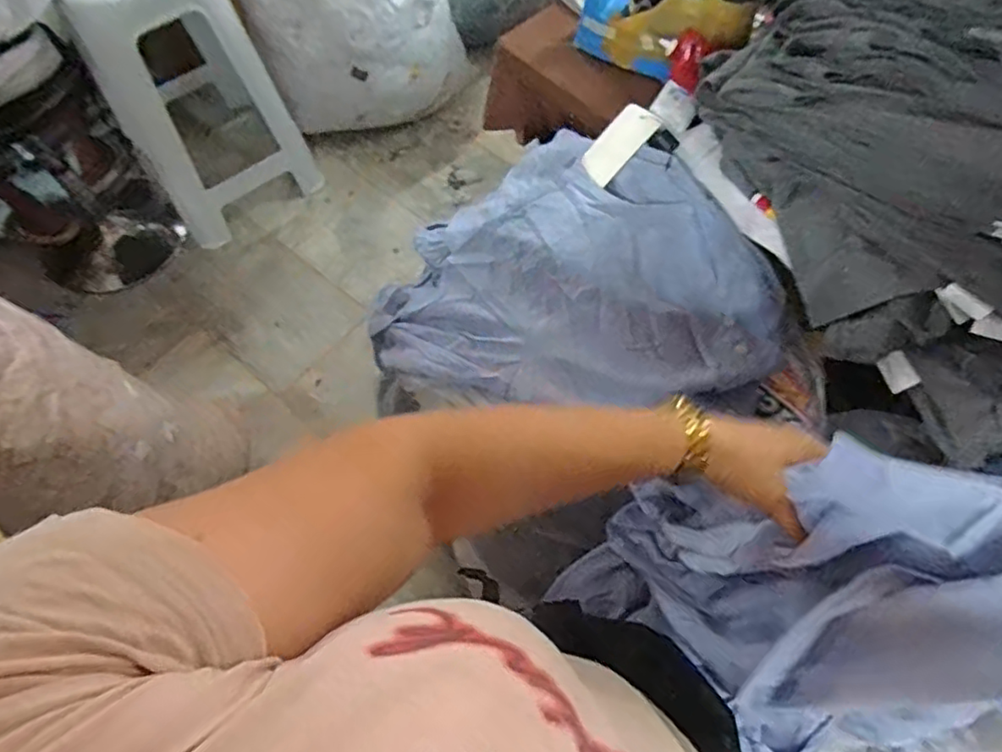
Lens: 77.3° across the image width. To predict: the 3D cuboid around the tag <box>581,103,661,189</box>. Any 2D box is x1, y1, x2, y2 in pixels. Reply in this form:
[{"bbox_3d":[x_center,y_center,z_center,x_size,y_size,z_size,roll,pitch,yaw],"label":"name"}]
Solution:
[{"bbox_3d":[0.120,-0.239,0.646,0.092,0.007,0.050,-47,59,-2],"label":"tag"}]

